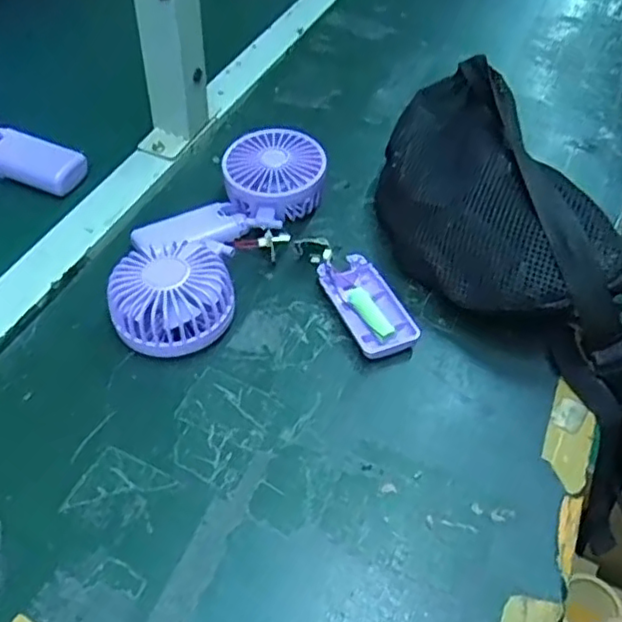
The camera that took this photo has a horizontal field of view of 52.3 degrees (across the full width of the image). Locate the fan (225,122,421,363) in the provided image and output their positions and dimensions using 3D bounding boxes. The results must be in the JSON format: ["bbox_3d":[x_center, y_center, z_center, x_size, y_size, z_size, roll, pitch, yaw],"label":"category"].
[{"bbox_3d":[-0.001,-0.059,0.500,0.085,0.044,0.236,-17,52,-17],"label":"fan"}]

